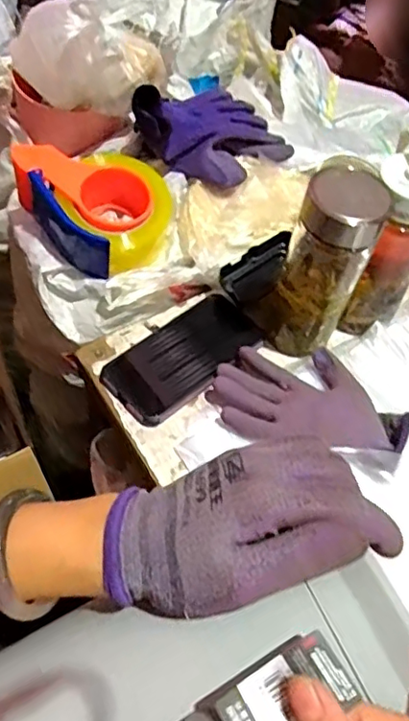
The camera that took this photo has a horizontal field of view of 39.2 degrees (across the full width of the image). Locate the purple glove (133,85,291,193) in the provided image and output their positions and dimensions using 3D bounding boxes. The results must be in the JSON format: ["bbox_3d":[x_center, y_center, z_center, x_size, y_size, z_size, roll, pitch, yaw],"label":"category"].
[{"bbox_3d":[0.009,-0.279,0.676,0.126,0.086,0.180,38,61,20],"label":"purple glove"}]

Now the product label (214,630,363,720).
[{"bbox_3d":[0.035,0.145,0.245,0.055,0.004,0.032,-31,66,-12],"label":"product label"}]

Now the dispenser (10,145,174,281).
[{"bbox_3d":[-0.116,-0.180,0.641,0.168,0.095,0.119,35,60,18],"label":"dispenser"}]

